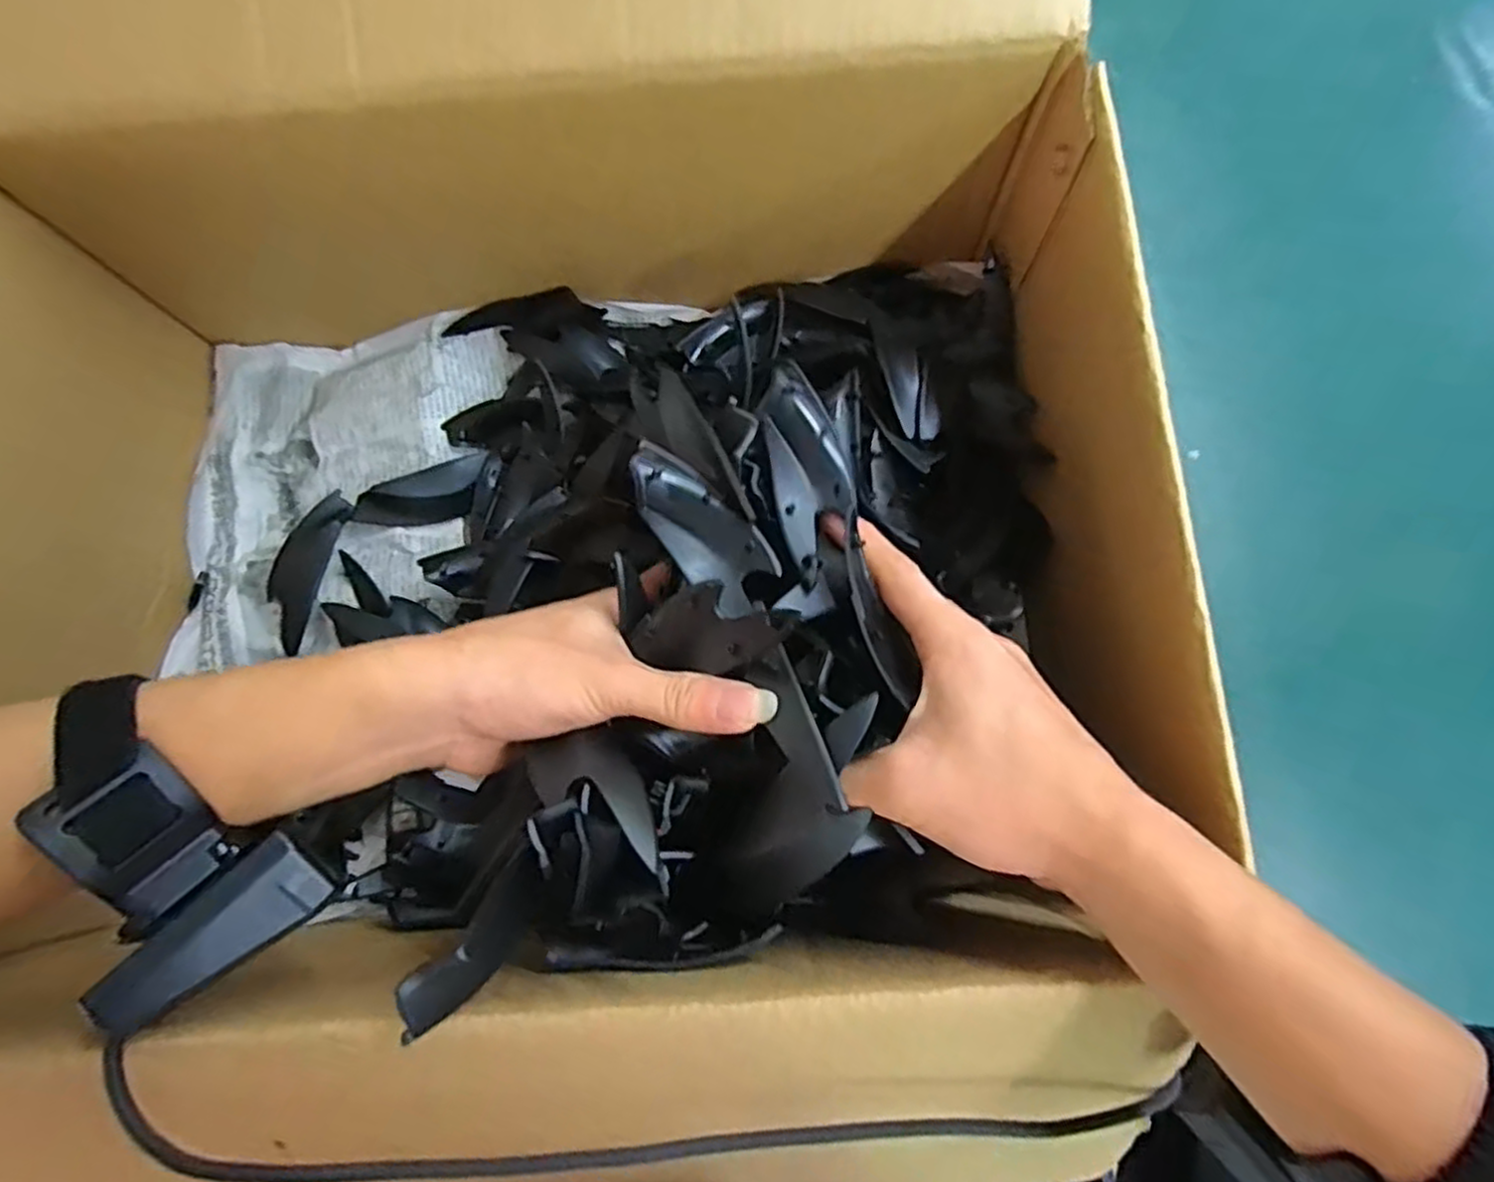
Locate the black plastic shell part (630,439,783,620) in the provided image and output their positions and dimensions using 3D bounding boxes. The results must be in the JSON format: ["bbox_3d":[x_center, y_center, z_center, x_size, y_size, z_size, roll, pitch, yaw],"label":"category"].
[{"bbox_3d":[-0.020,-0.026,0.292,0.032,0.011,0.076,-41,80,-7],"label":"black plastic shell part"}]

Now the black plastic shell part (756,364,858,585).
[{"bbox_3d":[0.027,-0.051,0.308,0.035,0.021,0.097,-10,78,-1],"label":"black plastic shell part"}]

